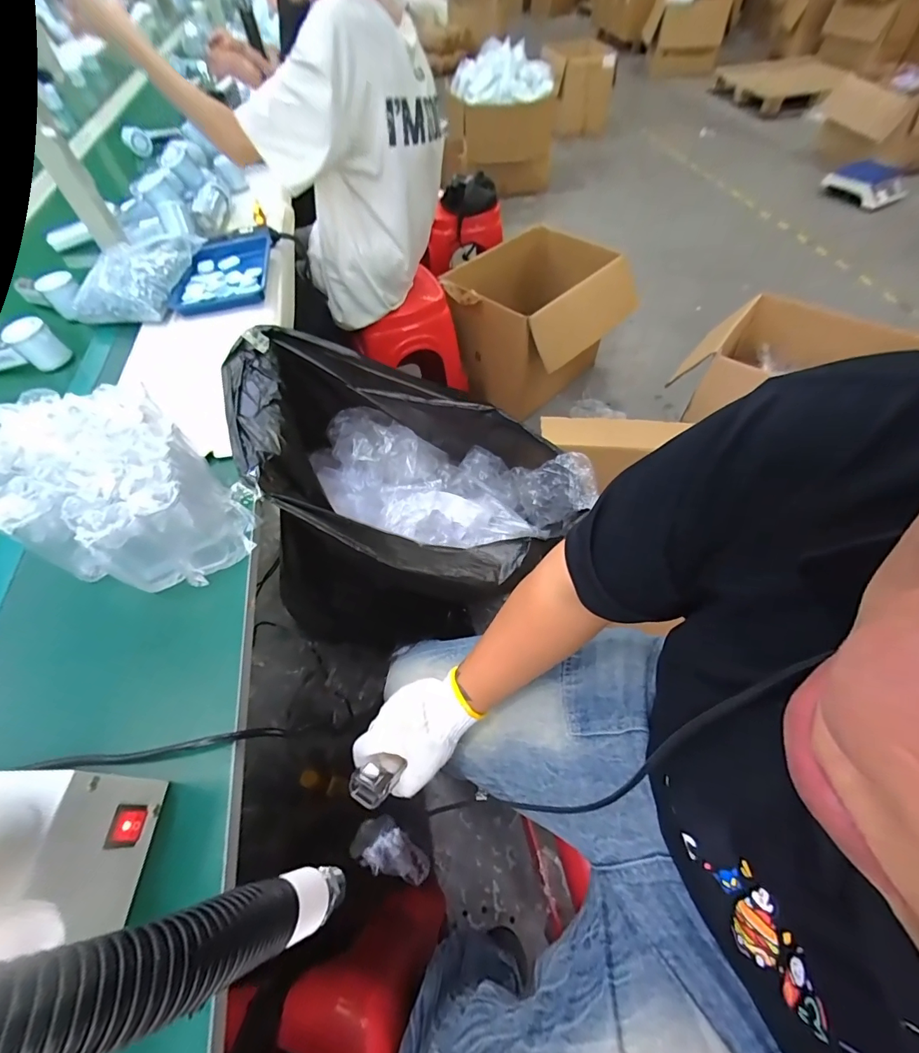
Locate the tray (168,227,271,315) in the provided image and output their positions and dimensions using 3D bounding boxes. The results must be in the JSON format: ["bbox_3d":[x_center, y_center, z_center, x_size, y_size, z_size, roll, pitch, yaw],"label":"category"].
[{"bbox_3d":[-0.431,-0.471,0.788,0.154,0.026,0.230,-9,56,-3],"label":"tray"}]

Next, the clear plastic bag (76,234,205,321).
[{"bbox_3d":[-0.562,-0.451,0.754,0.153,0.063,0.219,2,57,5],"label":"clear plastic bag"}]

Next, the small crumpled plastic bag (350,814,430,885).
[{"bbox_3d":[-0.088,0.407,0.542,0.109,0.047,0.054,19,60,15],"label":"small crumpled plastic bag"}]

